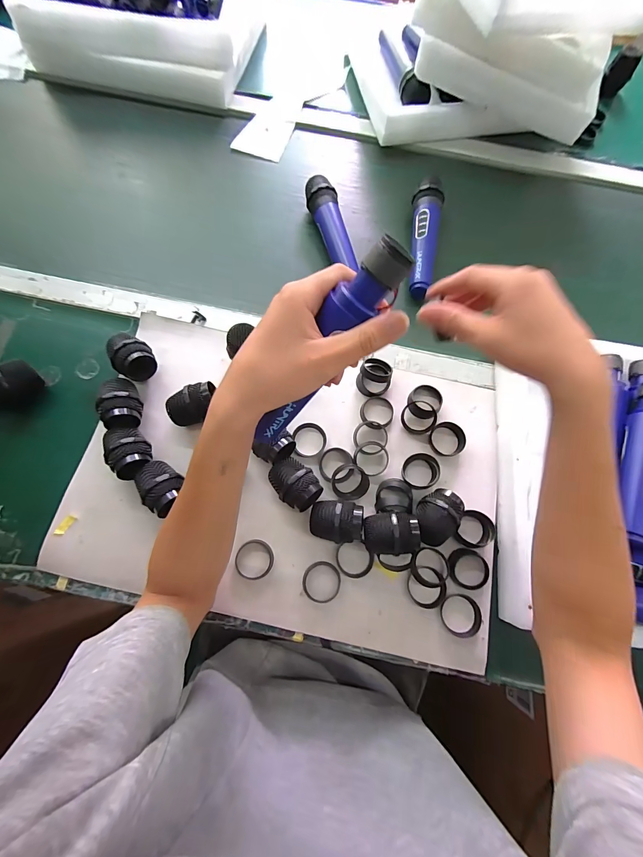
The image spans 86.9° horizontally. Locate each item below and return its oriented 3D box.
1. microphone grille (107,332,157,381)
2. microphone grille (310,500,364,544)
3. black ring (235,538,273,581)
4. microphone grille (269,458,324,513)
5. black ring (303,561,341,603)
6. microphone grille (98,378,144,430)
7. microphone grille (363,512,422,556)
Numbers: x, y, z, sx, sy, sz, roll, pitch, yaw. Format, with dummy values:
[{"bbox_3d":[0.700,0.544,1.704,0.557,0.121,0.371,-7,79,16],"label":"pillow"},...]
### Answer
[{"bbox_3d":[-0.242,-0.092,0.432,0.047,0.046,0.062,-43,80,-12],"label":"microphone grille"},{"bbox_3d":[0.017,0.105,0.388,0.060,0.046,0.045,8,75,0],"label":"microphone grille"},{"bbox_3d":[-0.077,0.153,0.395,0.043,0.012,0.043,1,73,-2],"label":"black ring"},{"bbox_3d":[-0.030,0.064,0.396,0.046,0.044,0.061,-35,79,-10],"label":"microphone grille"},{"bbox_3d":[0.000,0.176,0.389,0.042,0.005,0.044,1,73,-2],"label":"black ring"},{"bbox_3d":[-0.243,-0.030,0.415,0.043,0.050,0.065,-11,75,-5],"label":"microphone grille"},{"bbox_3d":[0.076,0.118,0.381,0.058,0.047,0.044,-4,74,-4],"label":"microphone grille"}]

